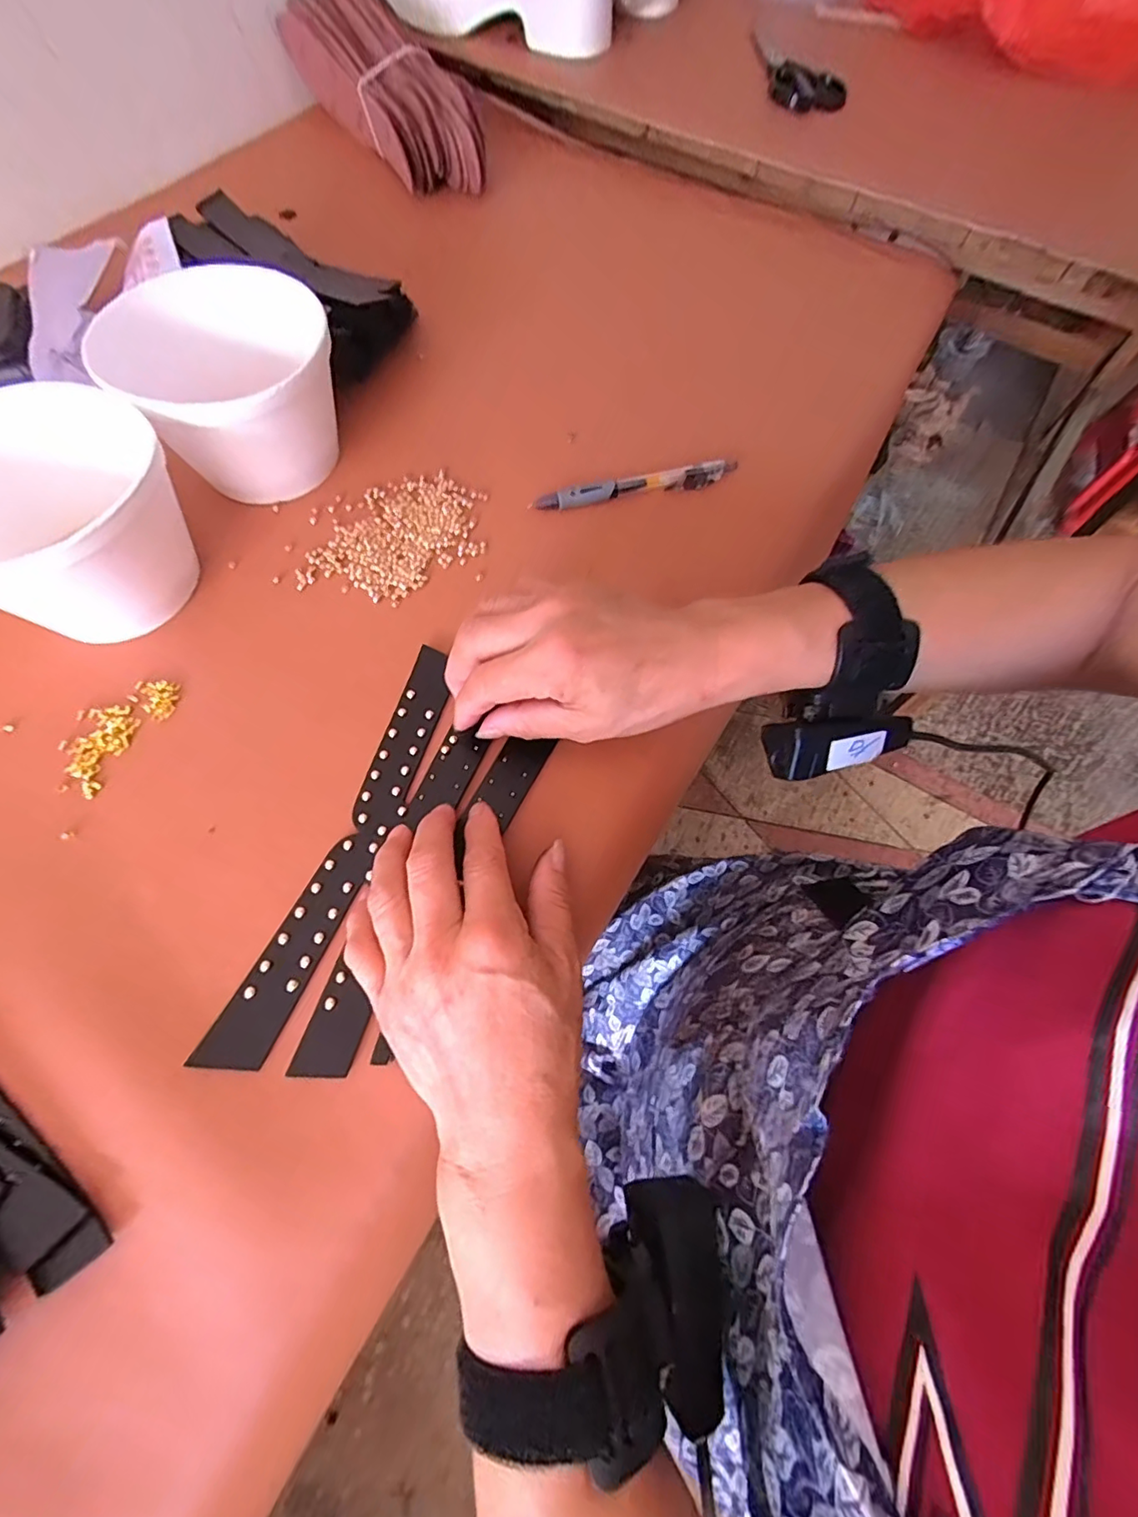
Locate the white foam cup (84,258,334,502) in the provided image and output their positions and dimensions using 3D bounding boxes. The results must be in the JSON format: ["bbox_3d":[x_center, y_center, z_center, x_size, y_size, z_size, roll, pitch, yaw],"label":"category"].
[{"bbox_3d":[-0.204,-0.227,0.350,0.123,0.084,0.118,43,72,15],"label":"white foam cup"}]

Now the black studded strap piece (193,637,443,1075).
[{"bbox_3d":[-0.105,0.035,0.276,0.031,0.005,0.217,19,67,6],"label":"black studded strap piece"}]

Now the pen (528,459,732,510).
[{"bbox_3d":[0.046,-0.182,0.374,0.141,0.016,0.011,-13,68,-7],"label":"pen"}]

